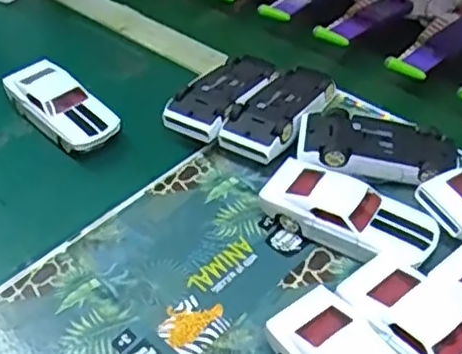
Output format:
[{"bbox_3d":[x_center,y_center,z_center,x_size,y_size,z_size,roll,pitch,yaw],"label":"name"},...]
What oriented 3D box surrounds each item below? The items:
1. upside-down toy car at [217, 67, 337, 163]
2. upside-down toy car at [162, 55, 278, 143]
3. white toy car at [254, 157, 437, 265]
[{"bbox_3d":[0.047,-0.056,0.572,0.061,0.036,0.123,23,50,25],"label":"upside-down toy car"},{"bbox_3d":[-0.004,-0.070,0.594,0.058,0.039,0.122,26,51,28],"label":"upside-down toy car"},{"bbox_3d":[0.088,0.026,0.481,0.125,0.032,0.053,23,48,24],"label":"white toy car"}]

